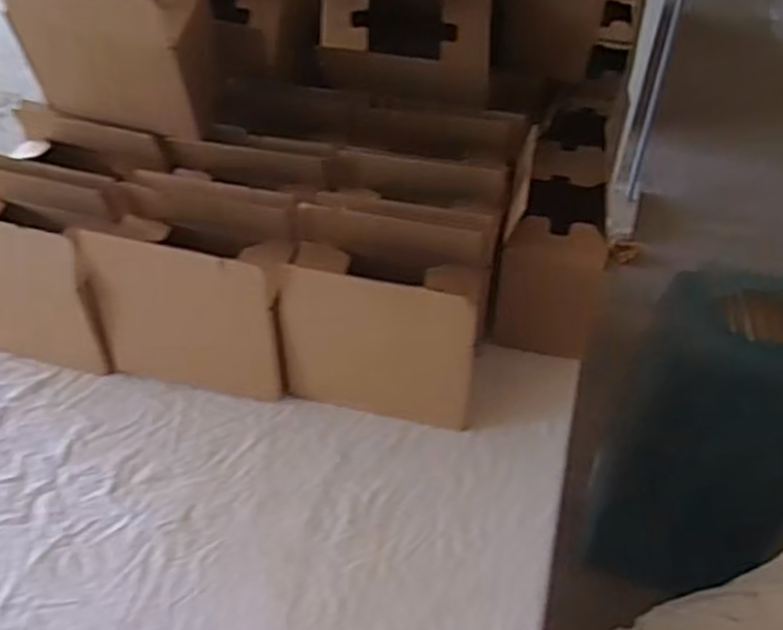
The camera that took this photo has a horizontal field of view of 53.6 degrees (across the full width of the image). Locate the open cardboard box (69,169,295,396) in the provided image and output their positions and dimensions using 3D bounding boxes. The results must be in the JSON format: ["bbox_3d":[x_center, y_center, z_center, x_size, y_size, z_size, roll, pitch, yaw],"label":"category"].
[{"bbox_3d":[-0.246,-0.033,0.992,0.256,0.226,0.134,10,42,10],"label":"open cardboard box"}]

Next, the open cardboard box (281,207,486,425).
[{"bbox_3d":[-0.010,0.010,0.957,0.233,0.224,0.126,12,44,9],"label":"open cardboard box"}]

